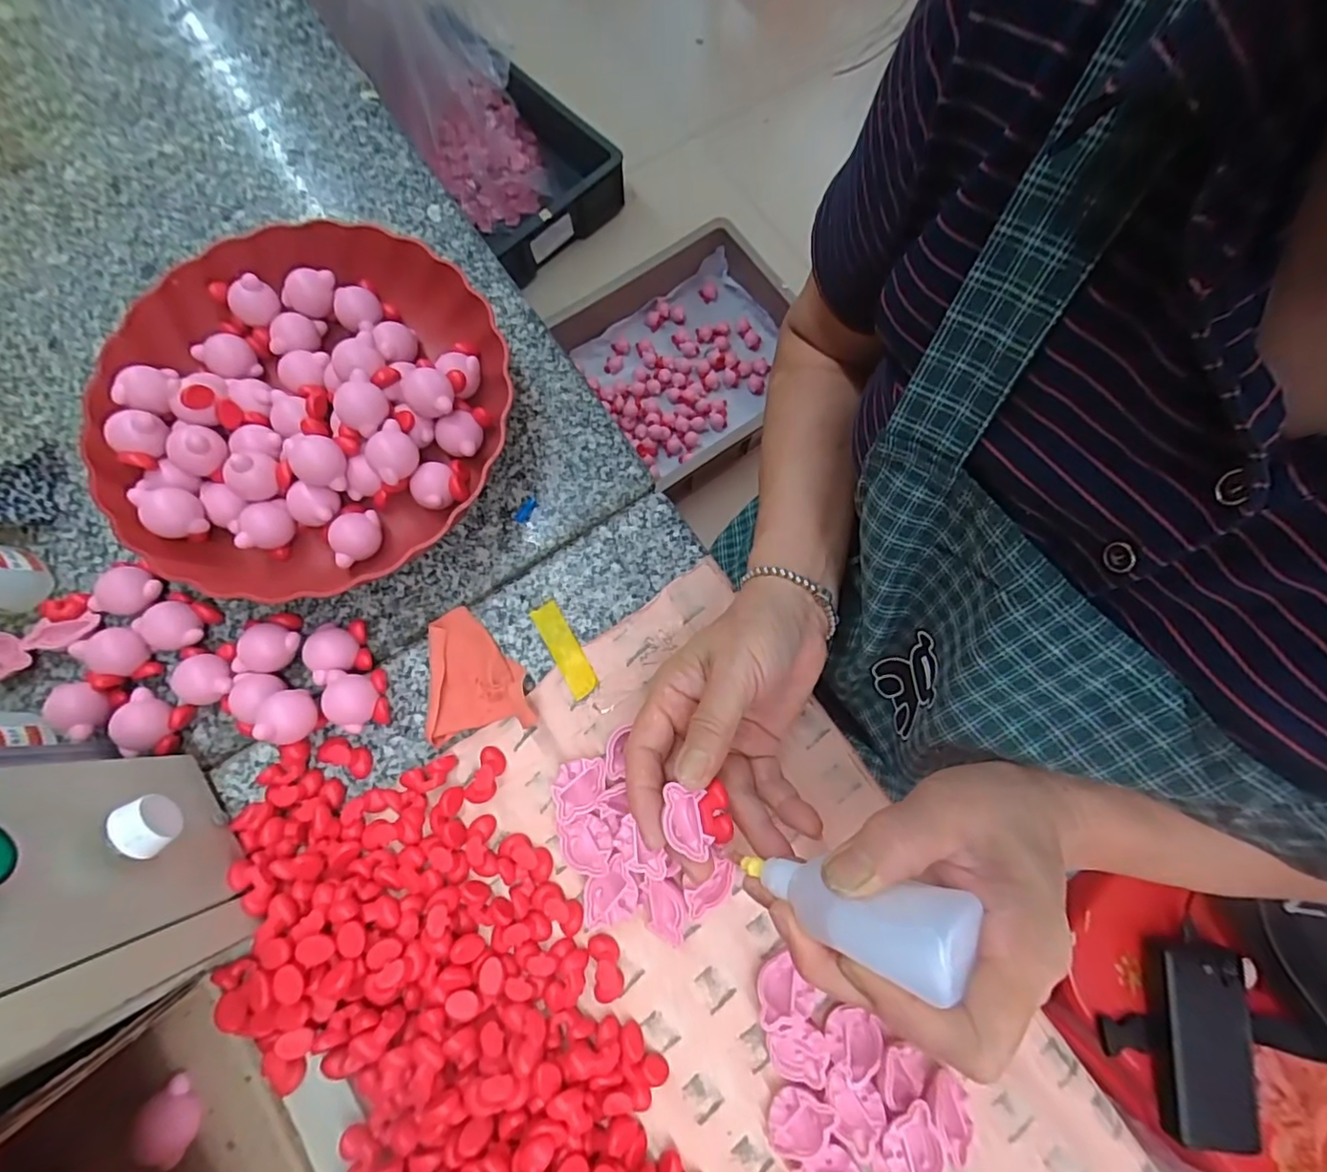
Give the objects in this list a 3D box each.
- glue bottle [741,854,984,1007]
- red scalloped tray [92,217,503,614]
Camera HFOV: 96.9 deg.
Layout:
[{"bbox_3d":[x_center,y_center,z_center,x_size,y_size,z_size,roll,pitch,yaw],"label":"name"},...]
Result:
[{"bbox_3d":[0.068,0.119,0.222,0.027,0.092,0.027,27,70,-35],"label":"glue bottle"},{"bbox_3d":[-0.220,-0.113,0.372,0.243,0.051,0.231,-42,81,-9],"label":"red scalloped tray"}]

